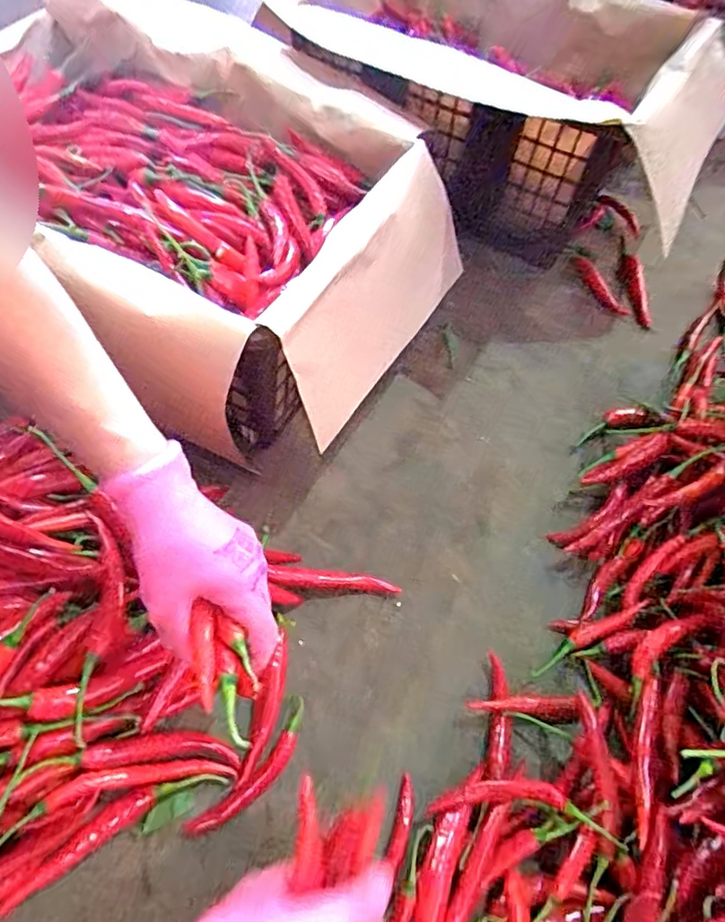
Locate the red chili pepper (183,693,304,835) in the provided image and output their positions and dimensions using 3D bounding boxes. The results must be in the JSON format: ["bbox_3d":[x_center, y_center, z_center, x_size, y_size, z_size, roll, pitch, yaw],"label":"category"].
[{"bbox_3d":[-0.085,0.244,0.450,0.033,0.019,0.121,34,63,16],"label":"red chili pepper"}]

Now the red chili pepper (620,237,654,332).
[{"bbox_3d":[0.369,-0.245,0.777,0.027,0.024,0.157,-1,59,-4],"label":"red chili pepper"}]

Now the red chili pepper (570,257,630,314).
[{"bbox_3d":[0.327,-0.242,0.786,0.027,0.018,0.105,-24,63,-17],"label":"red chili pepper"}]

